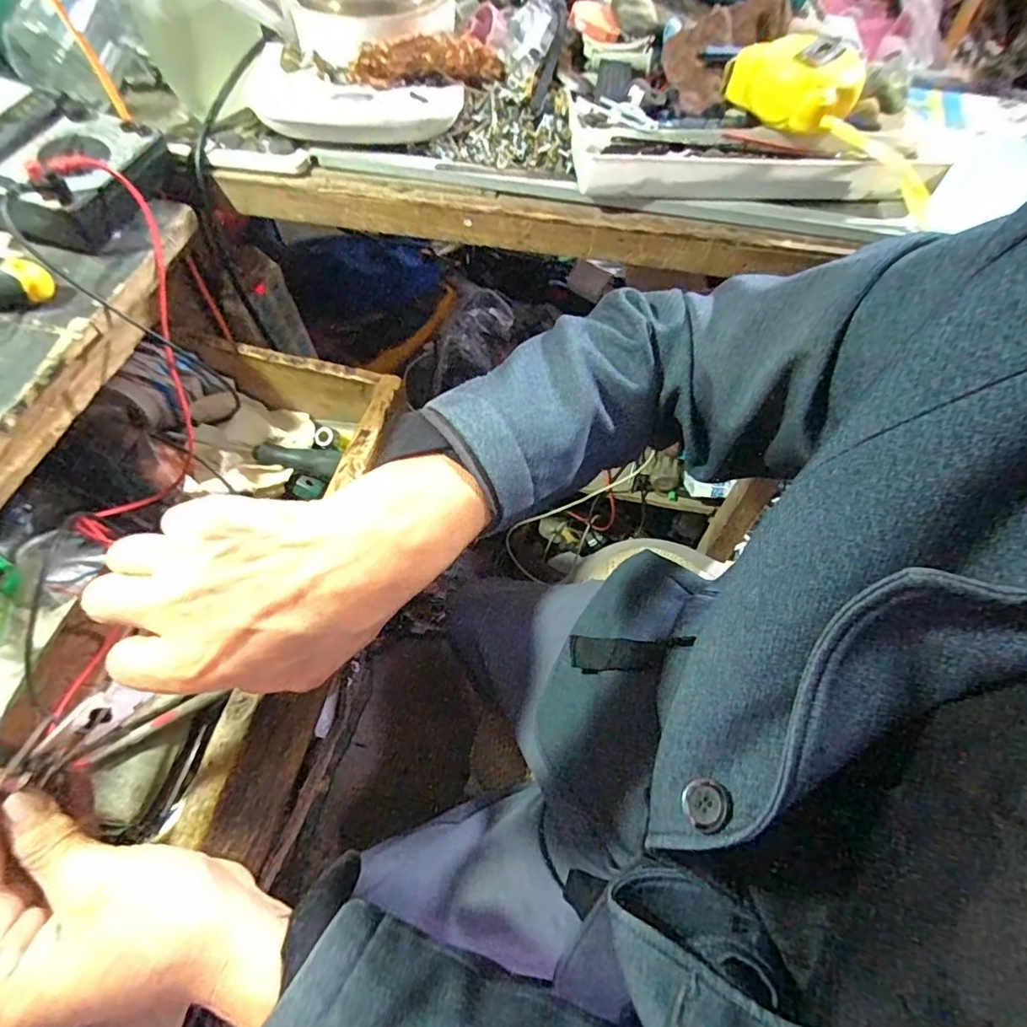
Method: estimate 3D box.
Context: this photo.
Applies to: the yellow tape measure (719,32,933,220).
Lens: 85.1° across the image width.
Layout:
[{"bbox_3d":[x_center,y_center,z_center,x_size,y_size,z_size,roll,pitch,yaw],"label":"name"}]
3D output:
[{"bbox_3d":[0.239,-0.288,0.410,0.176,0.049,0.061,40,64,3],"label":"yellow tape measure"}]

